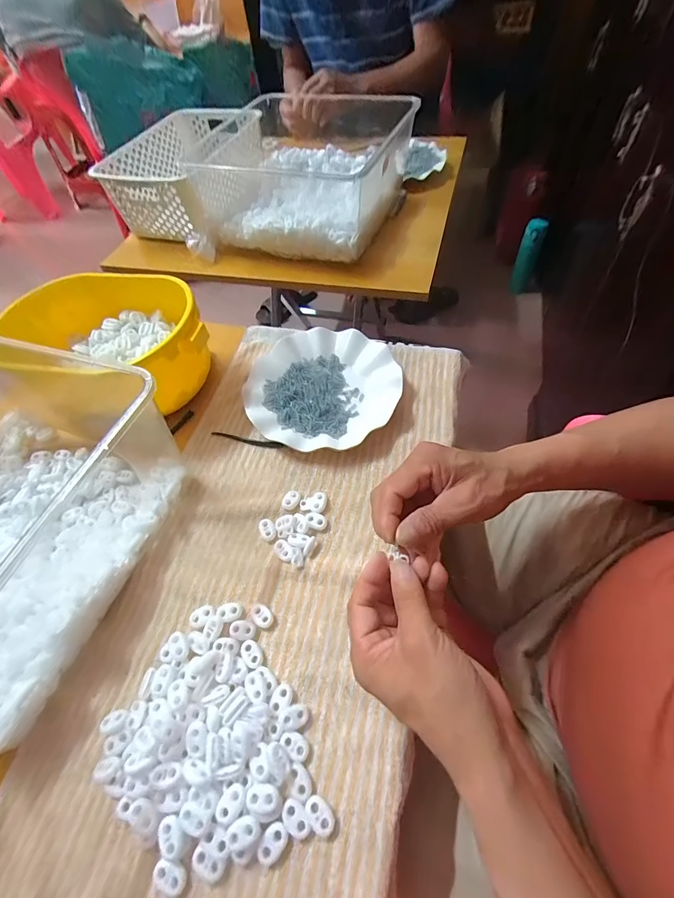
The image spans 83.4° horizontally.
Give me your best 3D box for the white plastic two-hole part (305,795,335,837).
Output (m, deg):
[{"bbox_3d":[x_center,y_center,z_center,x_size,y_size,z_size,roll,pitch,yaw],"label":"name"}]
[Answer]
[{"bbox_3d":[-0.012,0.247,0.255,0.014,0.005,0.022,-41,63,-19],"label":"white plastic two-hole part"}]

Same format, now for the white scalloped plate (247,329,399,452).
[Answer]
[{"bbox_3d":[-0.018,-0.074,0.452,0.175,0.025,0.178,-2,57,3],"label":"white scalloped plate"}]

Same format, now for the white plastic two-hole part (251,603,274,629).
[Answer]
[{"bbox_3d":[-0.065,0.143,0.326,0.023,0.004,0.014,36,67,24],"label":"white plastic two-hole part"}]

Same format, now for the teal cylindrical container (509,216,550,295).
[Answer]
[{"bbox_3d":[0.624,-0.624,1.249,0.062,0.234,0.057,-3,56,5],"label":"teal cylindrical container"}]

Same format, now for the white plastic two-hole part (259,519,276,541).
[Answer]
[{"bbox_3d":[-0.068,0.078,0.370,0.014,0.004,0.023,-27,59,-12],"label":"white plastic two-hole part"}]

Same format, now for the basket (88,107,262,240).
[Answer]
[{"bbox_3d":[-0.269,-0.527,0.721,0.240,0.096,0.306,11,59,14],"label":"basket"}]

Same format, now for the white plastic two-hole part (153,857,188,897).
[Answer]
[{"bbox_3d":[-0.109,0.278,0.245,0.022,0.005,0.015,10,59,11],"label":"white plastic two-hole part"}]

